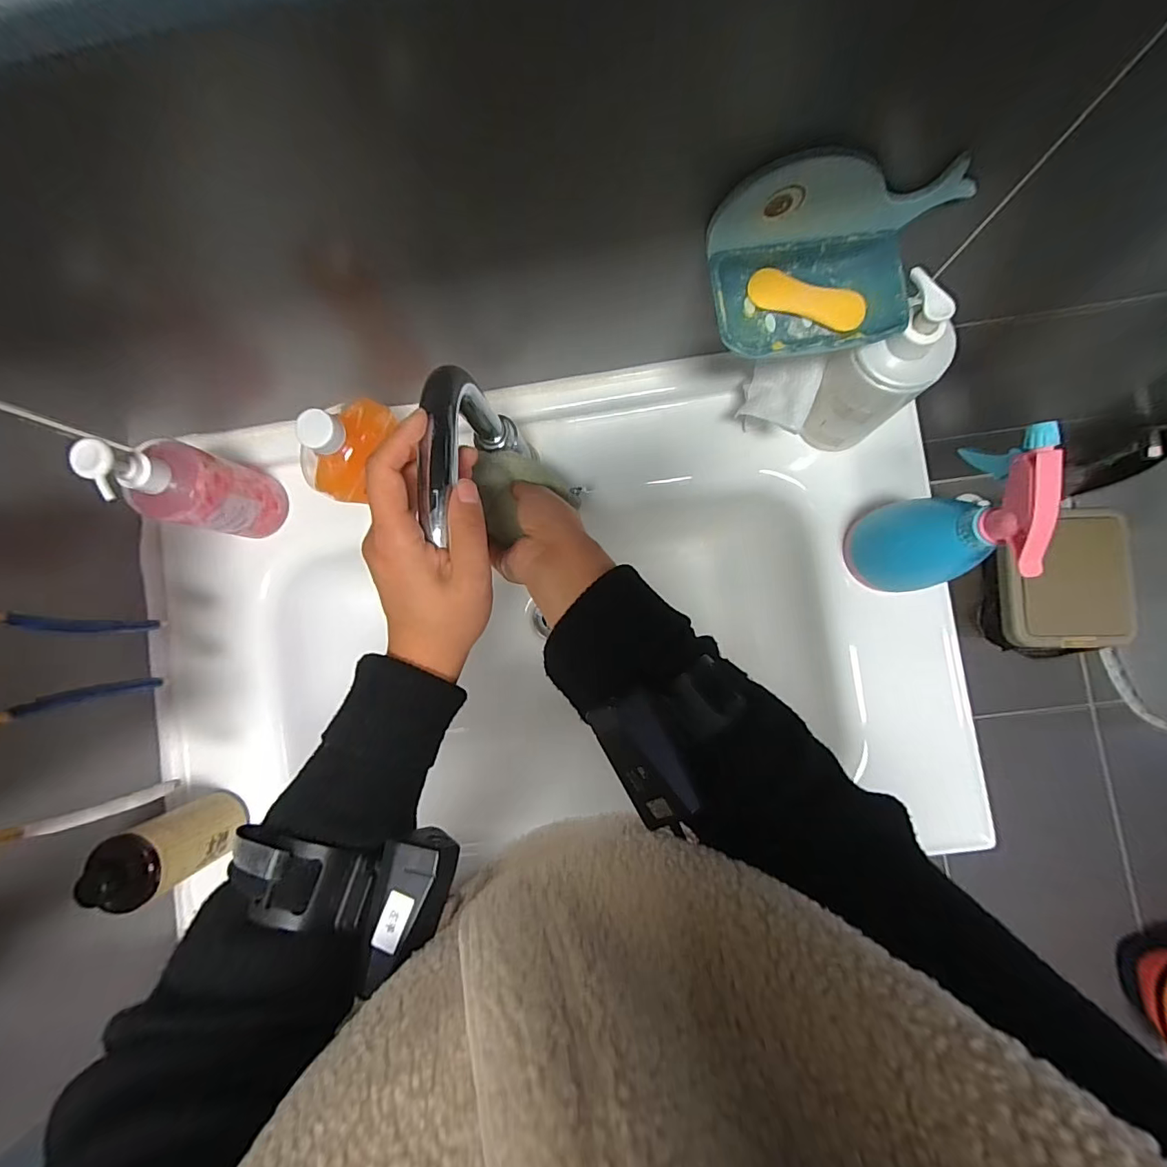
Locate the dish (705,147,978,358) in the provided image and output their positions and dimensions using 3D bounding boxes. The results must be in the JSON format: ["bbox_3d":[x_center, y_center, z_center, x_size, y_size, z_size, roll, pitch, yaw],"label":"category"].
[{"bbox_3d":[0.161,-0.201,0.315,0.153,0.071,0.095,-1,86,4],"label":"dish"}]

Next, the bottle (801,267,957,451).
[{"bbox_3d":[0.232,-0.163,0.402,0.068,0.171,0.069,0,86,4],"label":"bottle"}]

